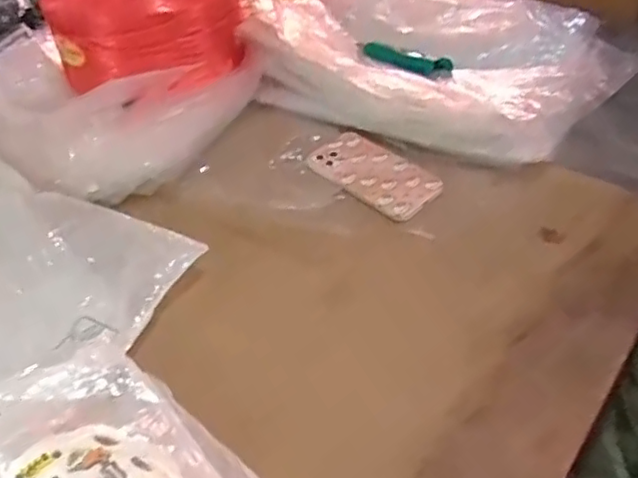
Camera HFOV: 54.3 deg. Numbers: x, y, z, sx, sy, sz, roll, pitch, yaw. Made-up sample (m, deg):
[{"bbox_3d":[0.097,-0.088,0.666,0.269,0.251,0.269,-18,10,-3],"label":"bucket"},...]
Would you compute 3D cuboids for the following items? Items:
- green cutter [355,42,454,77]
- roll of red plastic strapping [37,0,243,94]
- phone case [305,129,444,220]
[{"bbox_3d":[0.115,-0.252,0.863,0.146,0.021,0.028,21,52,26],"label":"green cutter"},{"bbox_3d":[-0.248,-0.326,0.938,0.267,0.130,0.175,-5,45,3],"label":"roll of red plastic strapping"},{"bbox_3d":[0.068,-0.080,0.752,0.089,0.018,0.162,-39,56,-20],"label":"phone case"}]

